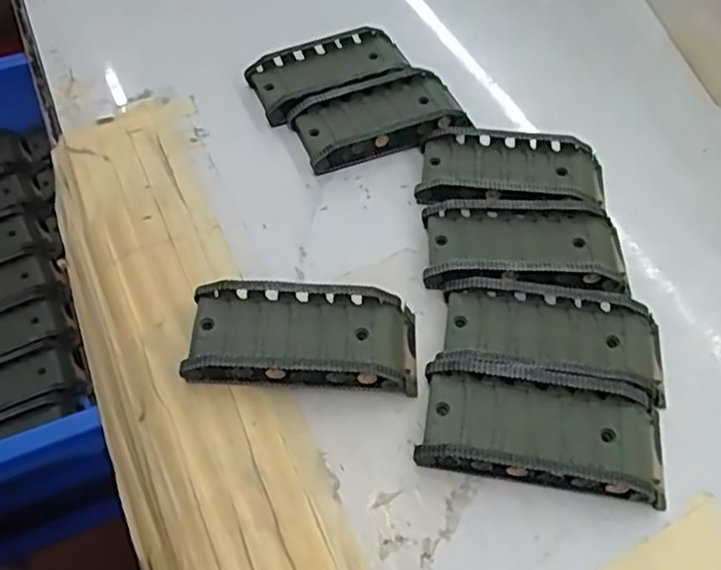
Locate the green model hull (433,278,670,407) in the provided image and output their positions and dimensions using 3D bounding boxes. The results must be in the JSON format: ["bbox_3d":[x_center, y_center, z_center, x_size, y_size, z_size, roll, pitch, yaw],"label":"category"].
[{"bbox_3d":[0.085,0.023,0.300,0.096,0.020,0.047,8,55,5],"label":"green model hull"}]

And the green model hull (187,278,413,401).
[{"bbox_3d":[-0.024,0.022,0.294,0.095,0.024,0.045,2,55,1],"label":"green model hull"}]

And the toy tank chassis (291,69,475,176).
[{"bbox_3d":[0.012,-0.094,0.382,0.095,0.018,0.049,-18,57,-12],"label":"toy tank chassis"}]

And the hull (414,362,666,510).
[{"bbox_3d":[0.074,0.059,0.275,0.095,0.019,0.044,7,55,5],"label":"hull"}]

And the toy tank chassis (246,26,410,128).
[{"bbox_3d":[-0.017,-0.126,0.403,0.092,0.018,0.045,-21,58,-14],"label":"toy tank chassis"}]

